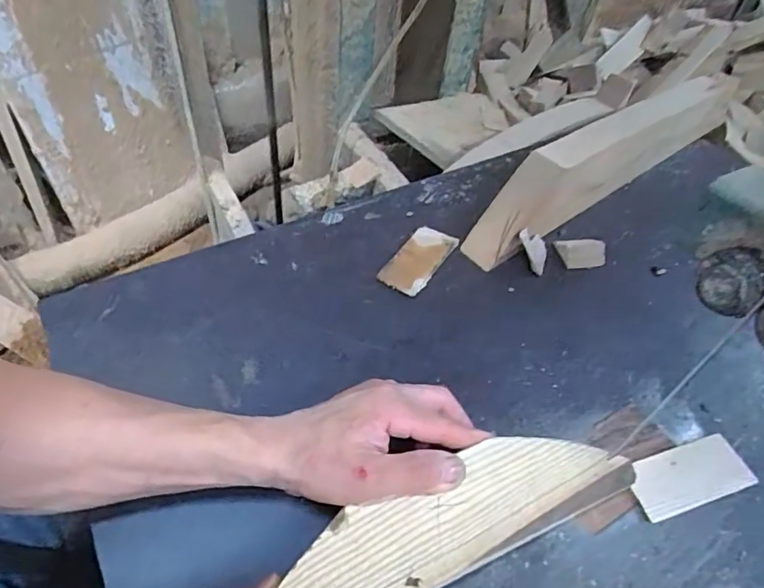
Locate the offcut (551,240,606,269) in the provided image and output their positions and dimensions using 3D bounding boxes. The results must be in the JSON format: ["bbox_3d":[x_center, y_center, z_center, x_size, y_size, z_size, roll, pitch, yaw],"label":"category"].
[{"bbox_3d":[0.202,-0.042,0.527,0.051,0.010,0.033,-2,50,-8],"label":"offcut"}]

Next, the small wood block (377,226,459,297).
[{"bbox_3d":[0.035,-0.034,0.500,0.041,0.009,0.090,28,53,17],"label":"small wood block"}]

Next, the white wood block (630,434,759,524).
[{"bbox_3d":[0.226,0.132,0.383,0.100,0.007,0.041,-12,52,-16],"label":"white wood block"}]

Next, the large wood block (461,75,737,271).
[{"bbox_3d":[0.269,-0.165,0.587,0.457,0.096,0.044,-31,59,-28],"label":"large wood block"}]

